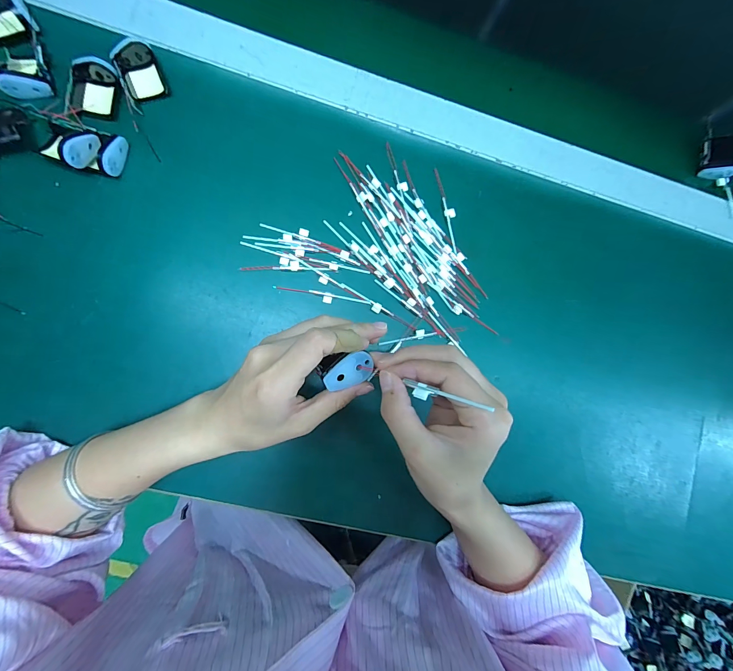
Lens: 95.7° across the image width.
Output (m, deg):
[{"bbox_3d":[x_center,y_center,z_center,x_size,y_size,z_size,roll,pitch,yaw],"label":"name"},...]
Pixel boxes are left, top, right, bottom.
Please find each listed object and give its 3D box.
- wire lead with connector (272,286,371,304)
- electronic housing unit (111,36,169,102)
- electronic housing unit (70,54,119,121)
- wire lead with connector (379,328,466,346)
[{"bbox_3d":[-0.042,-0.037,0.319,0.093,0.004,0.010,6,86,-8],"label":"wire lead with connector"},{"bbox_3d":[-0.208,-0.243,0.304,0.032,0.019,0.046,-23,90,-8],"label":"electronic housing unit"},{"bbox_3d":[-0.245,-0.223,0.296,0.036,0.016,0.045,9,86,-7],"label":"electronic housing unit"},{"bbox_3d":[0.057,-0.002,0.330,0.089,0.004,0.008,-9,88,-8],"label":"wire lead with connector"}]

